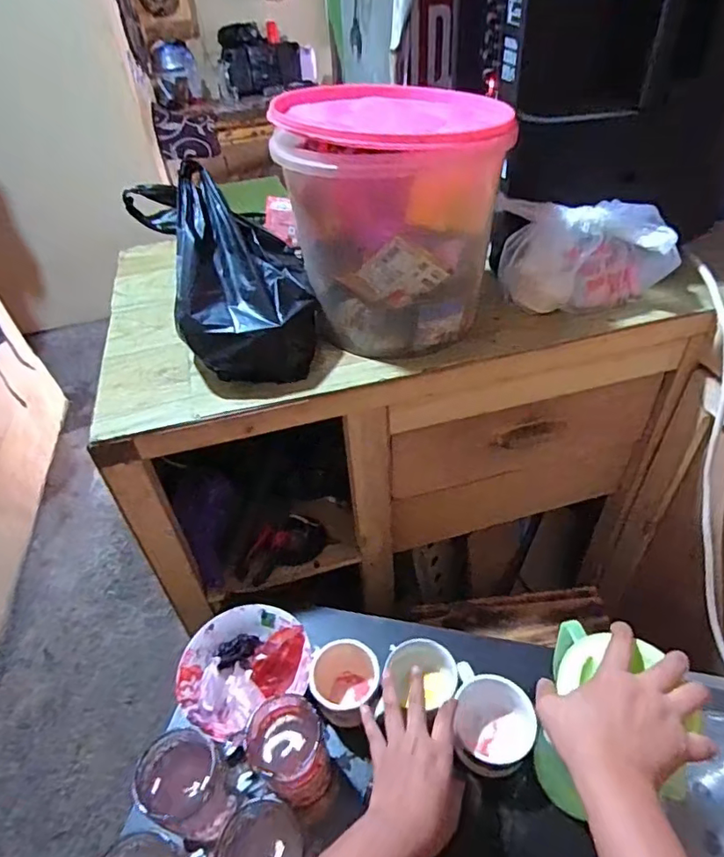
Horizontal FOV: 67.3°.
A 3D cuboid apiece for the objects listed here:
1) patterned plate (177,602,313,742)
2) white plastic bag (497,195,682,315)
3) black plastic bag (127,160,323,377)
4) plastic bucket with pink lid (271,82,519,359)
[{"bbox_3d":[-0.141,0.284,0.653,0.151,0.038,0.137,-28,46,-21],"label":"patterned plate"},{"bbox_3d":[0.277,-0.213,0.685,0.204,0.122,0.083,8,45,16],"label":"white plastic bag"},{"bbox_3d":[-0.144,-0.177,0.632,0.165,0.180,0.218,-18,43,-12],"label":"black plastic bag"},{"bbox_3d":[0.041,-0.251,0.648,0.226,0.247,0.227,-3,43,5],"label":"plastic bucket with pink lid"}]

